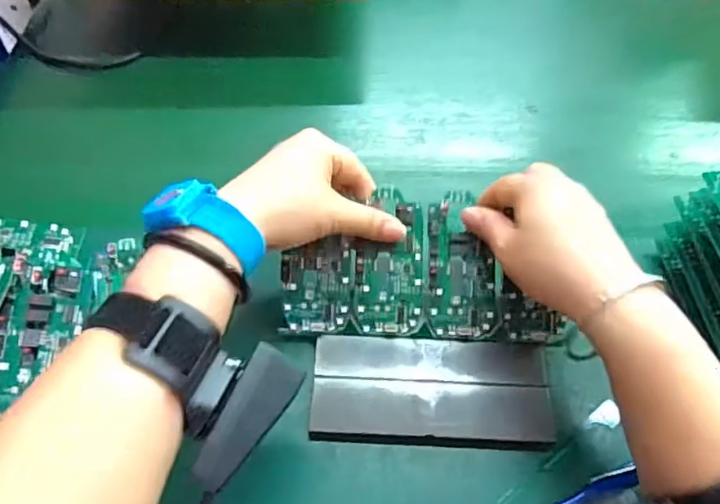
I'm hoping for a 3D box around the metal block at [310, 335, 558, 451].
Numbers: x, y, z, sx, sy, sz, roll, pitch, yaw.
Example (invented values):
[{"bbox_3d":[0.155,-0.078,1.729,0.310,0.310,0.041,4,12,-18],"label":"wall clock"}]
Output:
[{"bbox_3d":[0.046,0.088,0.364,0.148,0.014,0.064,3,53,1],"label":"metal block"}]

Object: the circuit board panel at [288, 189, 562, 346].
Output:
[{"bbox_3d":[0.040,0.008,0.381,0.177,0.010,0.096,2,81,-1],"label":"circuit board panel"}]

